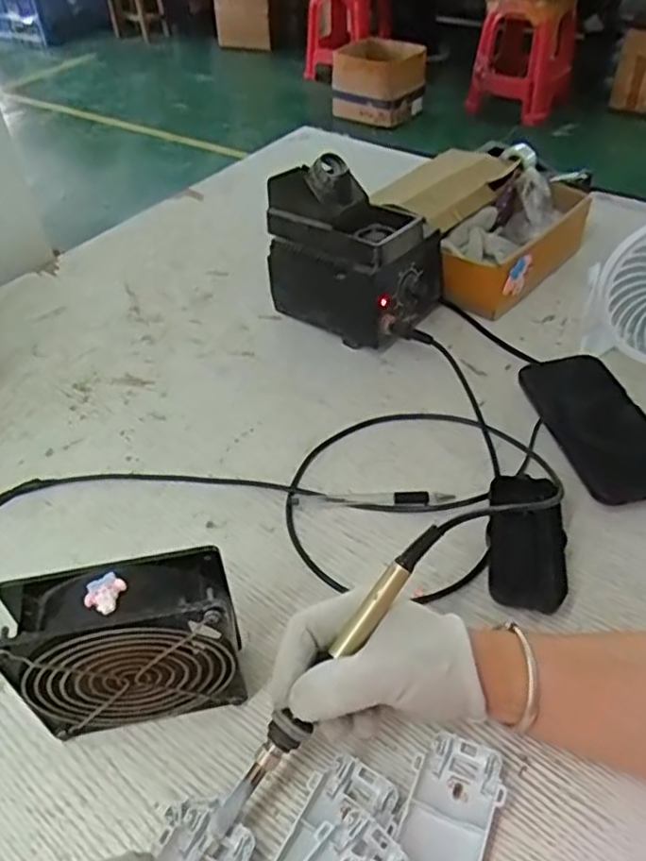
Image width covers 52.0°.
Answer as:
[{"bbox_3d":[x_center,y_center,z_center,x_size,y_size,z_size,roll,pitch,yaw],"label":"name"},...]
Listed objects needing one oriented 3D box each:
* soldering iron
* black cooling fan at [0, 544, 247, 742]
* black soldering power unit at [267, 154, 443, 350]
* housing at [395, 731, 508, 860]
[{"bbox_3d":[0.004,0.135,0.364,0.018,0.018,0.202,31,78,29],"label":"soldering iron"},{"bbox_3d":[-0.110,0.126,0.386,0.119,0.120,0.042,-10,46,-7],"label":"black cooling fan"},{"bbox_3d":[0.027,-0.180,0.664,0.160,0.162,0.101,20,50,21],"label":"black soldering power unit"},{"bbox_3d":[0.069,0.218,0.368,0.048,0.018,0.093,20,50,21],"label":"housing"}]

